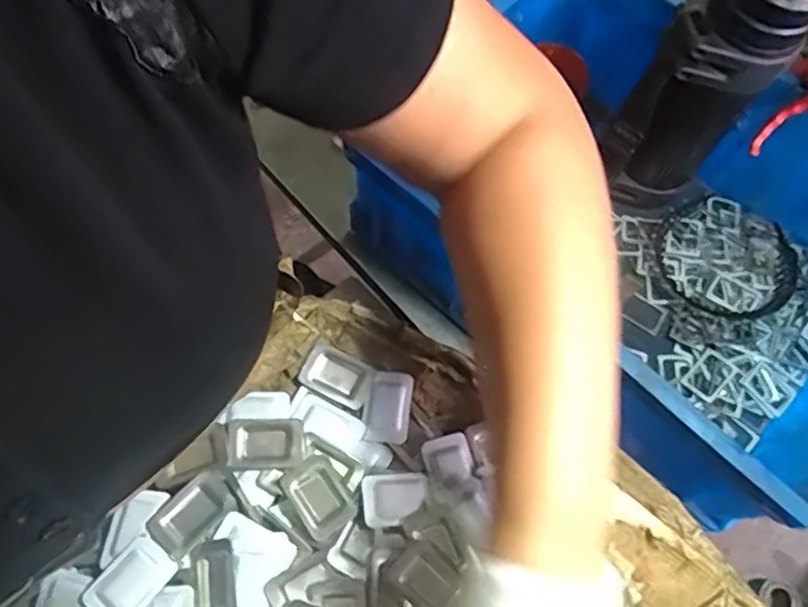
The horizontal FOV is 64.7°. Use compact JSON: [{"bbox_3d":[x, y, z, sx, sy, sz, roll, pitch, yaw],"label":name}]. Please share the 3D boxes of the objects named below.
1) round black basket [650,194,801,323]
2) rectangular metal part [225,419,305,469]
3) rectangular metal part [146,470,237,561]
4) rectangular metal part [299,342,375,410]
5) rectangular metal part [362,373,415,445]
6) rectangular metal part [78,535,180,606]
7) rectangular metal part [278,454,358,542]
[{"bbox_3d":[0.337,-0.049,0.666,0.150,0.036,0.141,1,66,-1],"label":"round black basket"},{"bbox_3d":[-0.075,0.075,0.344,0.040,0.005,0.025,0,66,-2],"label":"rectangular metal part"},{"bbox_3d":[-0.108,0.107,0.325,0.041,0.004,0.026,-42,74,-18],"label":"rectangular metal part"},{"bbox_3d":[-0.038,0.041,0.364,0.040,0.010,0.026,28,68,10],"label":"rectangular metal part"},{"bbox_3d":[-0.009,0.058,0.359,0.026,0.007,0.038,6,66,1],"label":"rectangular metal part"},{"bbox_3d":[-0.134,0.136,0.312,0.028,0.006,0.040,36,70,13],"label":"rectangular metal part"},{"bbox_3d":[-0.045,0.100,0.333,0.028,0.005,0.039,-34,71,-15],"label":"rectangular metal part"}]

